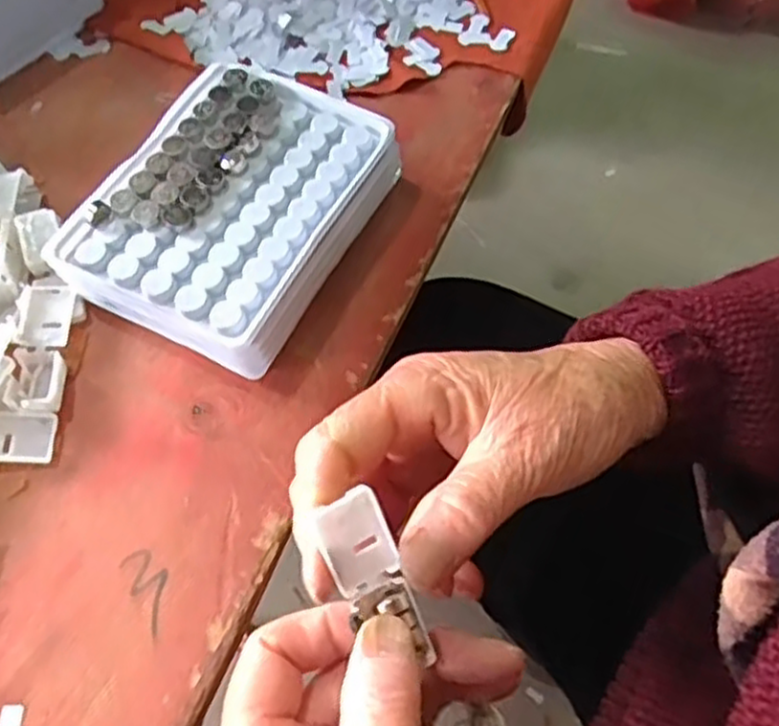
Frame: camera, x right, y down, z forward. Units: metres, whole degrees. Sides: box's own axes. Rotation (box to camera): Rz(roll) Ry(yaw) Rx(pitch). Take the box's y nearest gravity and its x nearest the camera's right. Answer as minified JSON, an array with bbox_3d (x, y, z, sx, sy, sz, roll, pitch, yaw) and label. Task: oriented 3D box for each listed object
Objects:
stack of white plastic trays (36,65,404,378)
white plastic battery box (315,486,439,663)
[{"bbox_3d":[-0.065,-0.064,0.328,0.095,0.036,0.132,24,65,12],"label":"stack of white plastic trays"},{"bbox_3d":[-0.003,0.061,0.215,0.020,0.008,0.050,-31,101,-15],"label":"white plastic battery box"}]

